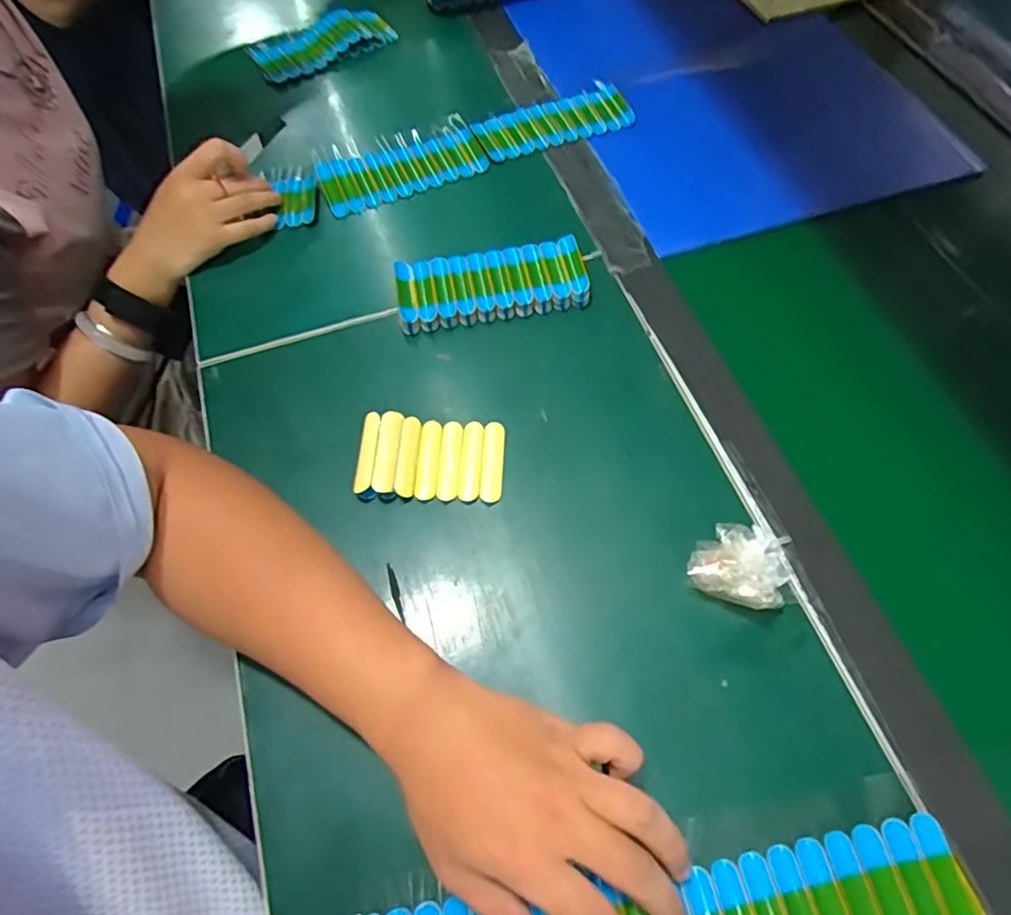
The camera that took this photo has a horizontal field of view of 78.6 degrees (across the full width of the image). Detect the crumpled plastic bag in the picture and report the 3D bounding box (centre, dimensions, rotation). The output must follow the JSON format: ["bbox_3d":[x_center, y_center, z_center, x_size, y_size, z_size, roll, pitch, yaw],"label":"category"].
[{"bbox_3d":[0.149,0.065,0.389,0.057,0.028,0.058,24,65,13],"label":"crumpled plastic bag"}]

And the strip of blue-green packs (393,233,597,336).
[{"bbox_3d":[-0.011,-0.141,0.507,0.153,0.020,0.067,-11,62,-4],"label":"strip of blue-green packs"}]

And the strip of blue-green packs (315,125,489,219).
[{"bbox_3d":[-0.090,-0.268,0.567,0.158,0.014,0.064,-24,64,-11],"label":"strip of blue-green packs"}]

